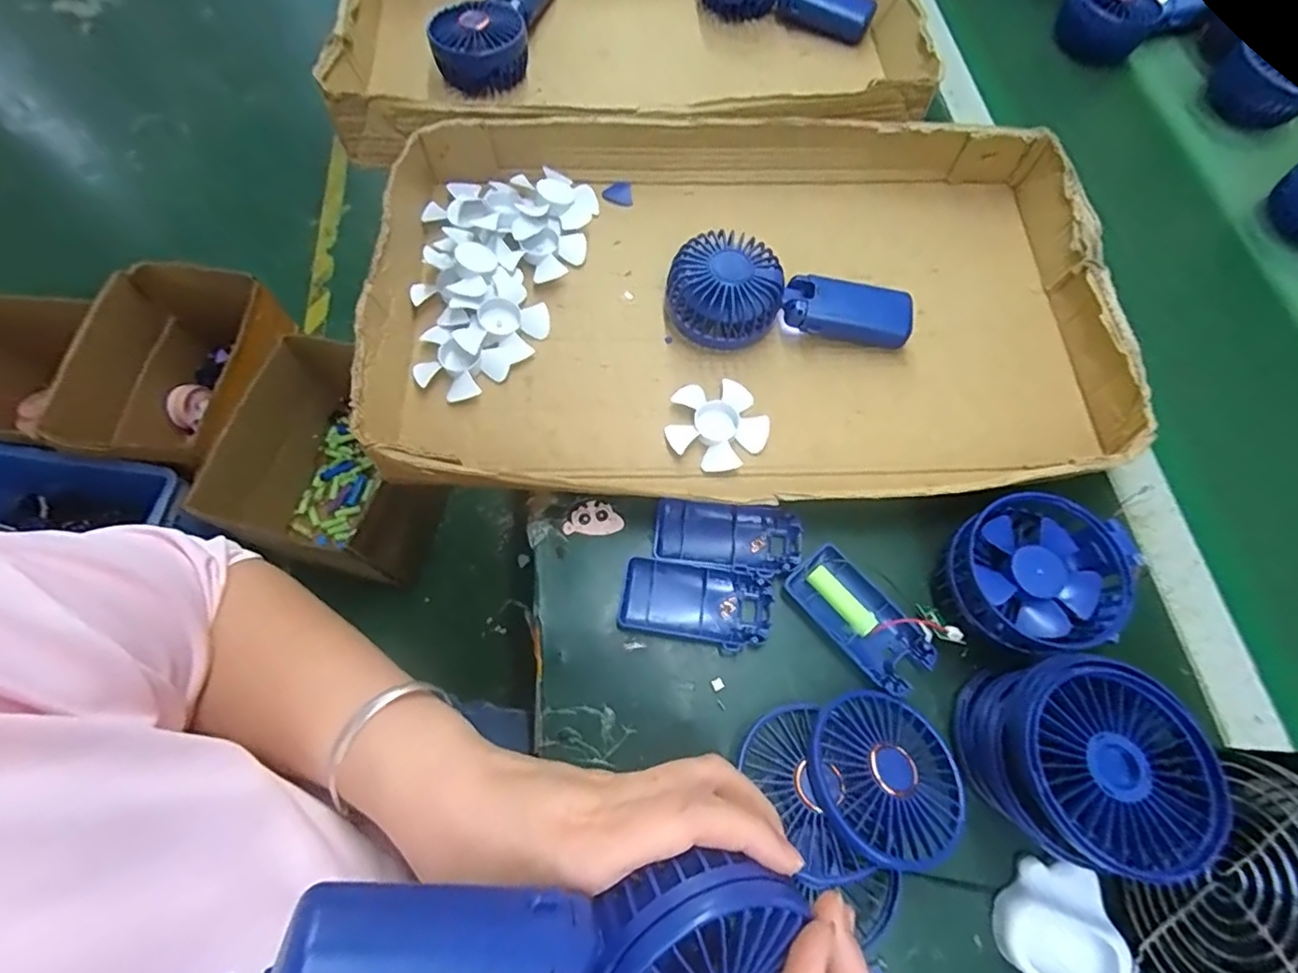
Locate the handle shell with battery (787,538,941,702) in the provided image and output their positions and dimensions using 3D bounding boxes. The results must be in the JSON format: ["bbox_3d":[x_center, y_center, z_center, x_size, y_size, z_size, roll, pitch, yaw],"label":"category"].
[{"bbox_3d":[0.132,0.082,0.357,0.043,0.014,0.092,-38,73,-14],"label":"handle shell with battery"}]

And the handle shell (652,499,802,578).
[{"bbox_3d":[0.051,0.034,0.376,0.095,0.012,0.046,6,68,3],"label":"handle shell"}]

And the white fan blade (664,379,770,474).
[{"bbox_3d":[0.047,-0.045,0.412,0.070,0.010,0.067,0,68,0],"label":"white fan blade"}]

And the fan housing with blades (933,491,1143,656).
[{"bbox_3d":[0.230,0.056,0.349,0.095,0.052,0.089,26,70,10],"label":"fan housing with blades"}]

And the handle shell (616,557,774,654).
[{"bbox_3d":[0.029,0.074,0.362,0.093,0.015,0.046,9,68,4],"label":"handle shell"}]

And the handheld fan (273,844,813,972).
[{"bbox_3d":[-0.030,0.156,0.181,0.158,0.036,0.073,17,67,-19],"label":"handheld fan"}]

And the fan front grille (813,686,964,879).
[{"bbox_3d":[0.128,0.158,0.314,0.081,0.017,0.083,8,49,-10],"label":"fan front grille"}]

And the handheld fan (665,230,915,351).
[{"bbox_3d":[0.105,-0.150,0.434,0.177,0.045,0.083,0,68,0],"label":"handheld fan"}]

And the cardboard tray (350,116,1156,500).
[{"bbox_3d":[0.066,-0.140,0.426,0.521,0.055,0.315,3,68,1],"label":"cardboard tray"}]

